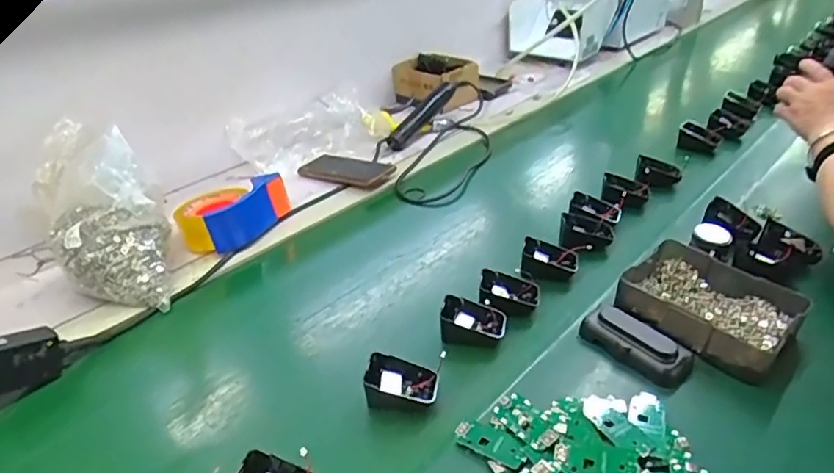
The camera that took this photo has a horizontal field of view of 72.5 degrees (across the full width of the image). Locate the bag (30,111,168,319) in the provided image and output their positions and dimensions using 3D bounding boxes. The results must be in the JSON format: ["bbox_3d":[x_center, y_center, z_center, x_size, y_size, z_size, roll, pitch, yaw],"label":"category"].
[{"bbox_3d":[-0.364,-0.013,0.673,0.123,0.187,0.135,-25,38,-30],"label":"bag"}]

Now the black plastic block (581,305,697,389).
[{"bbox_3d":[0.218,0.106,0.568,0.102,0.027,0.043,24,41,35],"label":"black plastic block"}]

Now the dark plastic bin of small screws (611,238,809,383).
[{"bbox_3d":[0.311,0.072,0.610,0.135,0.044,0.165,-29,40,-34],"label":"dark plastic bin of small screws"}]

